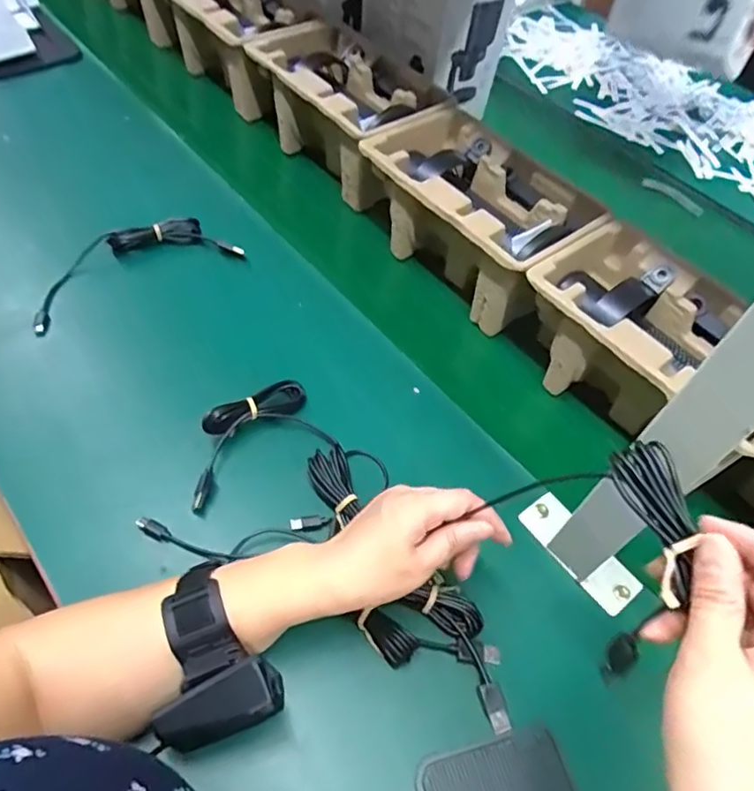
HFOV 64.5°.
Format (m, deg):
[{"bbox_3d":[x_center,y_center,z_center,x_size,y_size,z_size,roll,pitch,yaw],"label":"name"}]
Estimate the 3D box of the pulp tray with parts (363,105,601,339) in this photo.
[{"bbox_3d":[0.100,-0.184,0.630,0.141,0.111,0.225,-34,63,-26],"label":"pulp tray with parts"}]

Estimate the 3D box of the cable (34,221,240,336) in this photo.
[{"bbox_3d":[-0.251,-0.133,0.607,0.207,0.028,0.084,-28,60,-22],"label":"cable"}]

